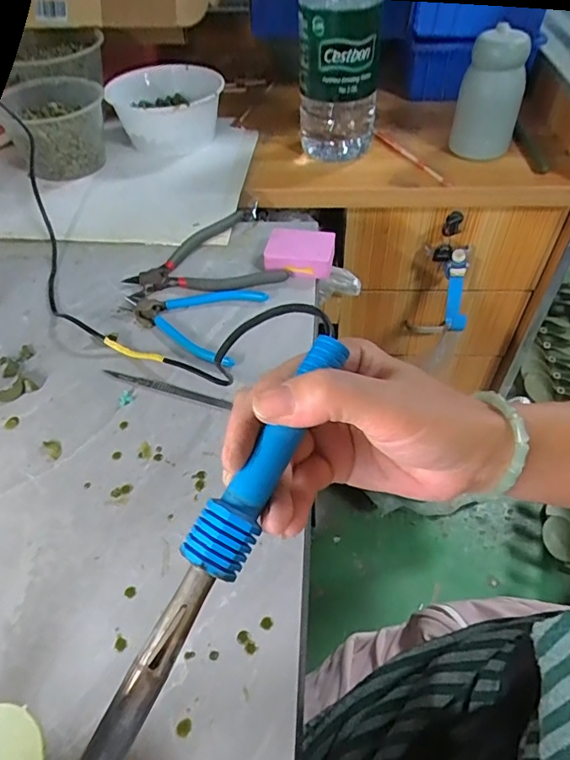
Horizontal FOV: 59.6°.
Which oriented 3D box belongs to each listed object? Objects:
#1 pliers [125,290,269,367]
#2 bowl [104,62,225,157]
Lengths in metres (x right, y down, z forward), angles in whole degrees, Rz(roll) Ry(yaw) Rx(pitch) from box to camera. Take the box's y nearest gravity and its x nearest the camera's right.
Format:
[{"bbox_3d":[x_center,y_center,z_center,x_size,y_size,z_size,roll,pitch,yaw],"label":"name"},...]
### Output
[{"bbox_3d":[-0.103,-0.066,0.519,0.144,0.010,0.107,11,52,13],"label":"pliers"},{"bbox_3d":[-0.172,-0.424,0.782,0.152,0.079,0.162,-1,49,1],"label":"bowl"}]

